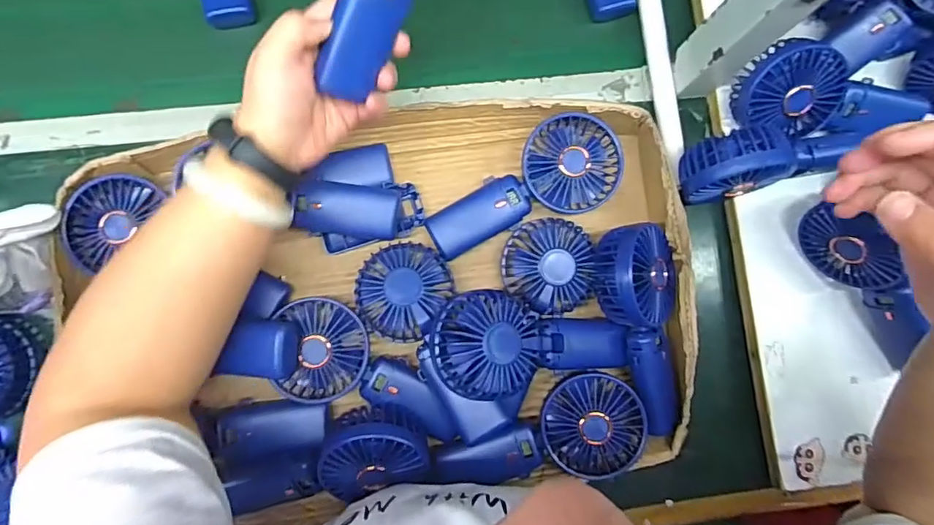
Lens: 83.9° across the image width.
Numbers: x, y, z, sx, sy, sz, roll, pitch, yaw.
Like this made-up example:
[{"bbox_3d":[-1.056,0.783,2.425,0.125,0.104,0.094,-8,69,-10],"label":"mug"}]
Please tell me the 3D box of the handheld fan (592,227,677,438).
[{"bbox_3d":[0.160,0.057,0.451,0.075,0.051,0.178,-13,100,-5],"label":"handheld fan"}]

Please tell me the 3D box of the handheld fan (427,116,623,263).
[{"bbox_3d":[0.054,-0.062,0.468,0.182,0.038,0.083,-33,87,-6],"label":"handheld fan"}]

